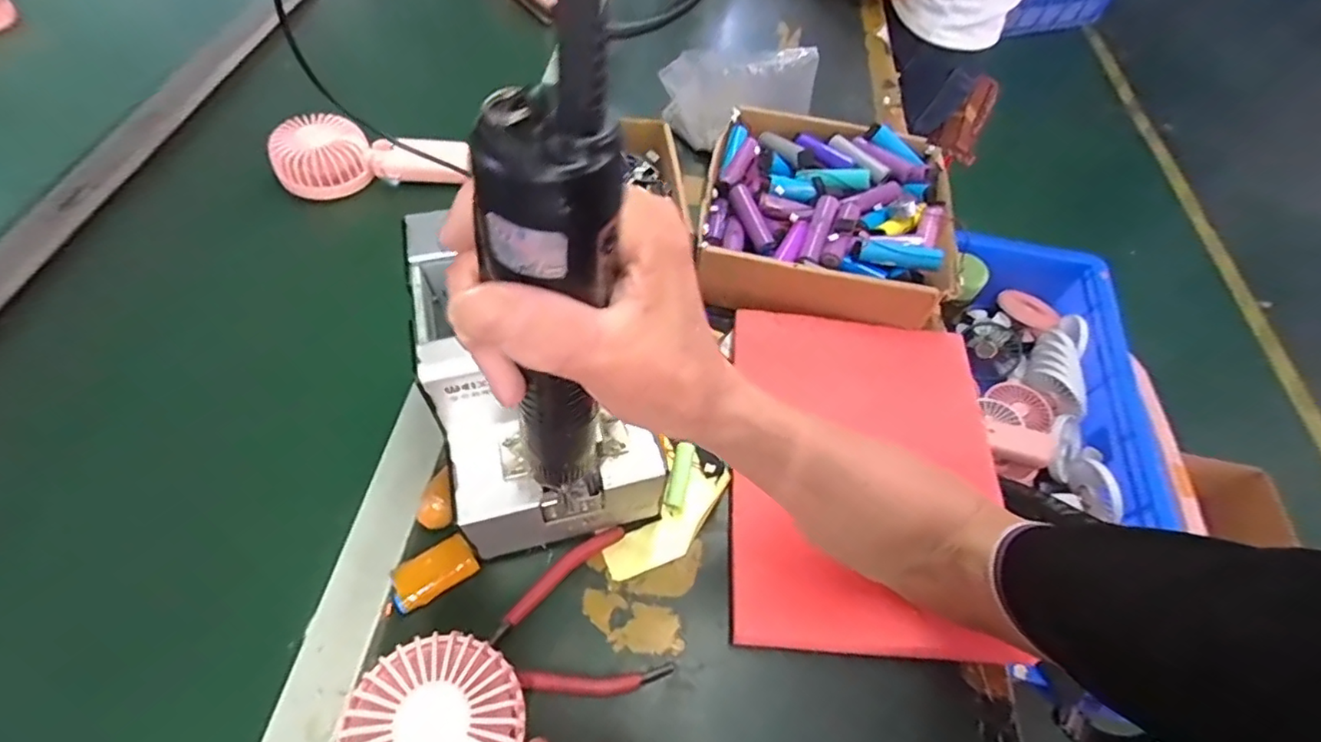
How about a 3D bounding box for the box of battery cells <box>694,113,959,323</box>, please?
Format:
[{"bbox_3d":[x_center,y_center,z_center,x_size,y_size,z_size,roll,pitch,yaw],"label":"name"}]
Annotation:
[{"bbox_3d":[0.152,-0.142,0.548,0.214,0.069,0.214,9,58,1],"label":"box of battery cells"}]

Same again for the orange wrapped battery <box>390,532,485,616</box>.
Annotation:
[{"bbox_3d":[-0.150,0.132,0.383,0.053,0.014,0.033,-34,67,-22],"label":"orange wrapped battery"}]

